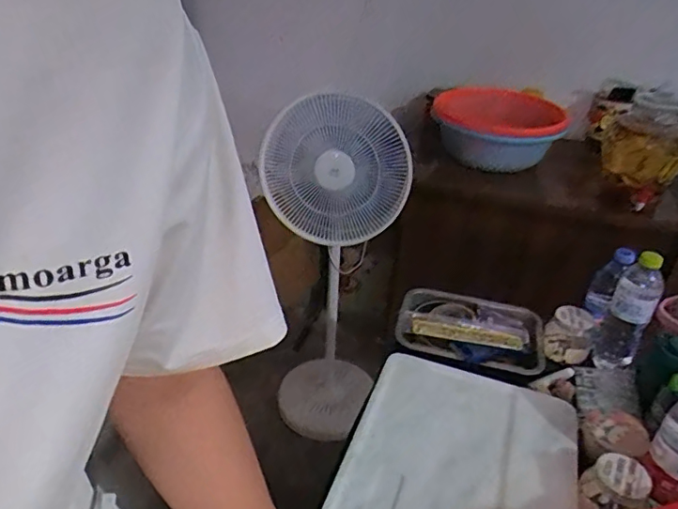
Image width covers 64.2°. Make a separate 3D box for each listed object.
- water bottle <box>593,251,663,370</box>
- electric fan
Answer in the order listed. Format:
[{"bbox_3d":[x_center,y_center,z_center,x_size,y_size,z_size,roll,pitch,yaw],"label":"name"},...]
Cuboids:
[{"bbox_3d":[0.476,0.091,0.883,0.068,0.188,0.053,22,38,27],"label":"water bottle"},{"bbox_3d":[-0.011,0.080,1.446,0.309,0.906,0.295,13,30,10],"label":"electric fan"}]

